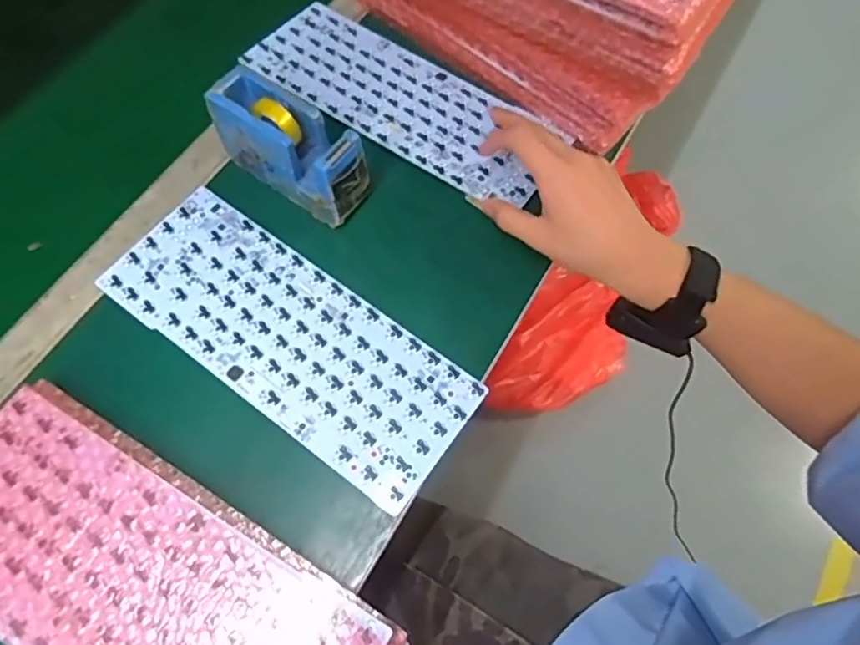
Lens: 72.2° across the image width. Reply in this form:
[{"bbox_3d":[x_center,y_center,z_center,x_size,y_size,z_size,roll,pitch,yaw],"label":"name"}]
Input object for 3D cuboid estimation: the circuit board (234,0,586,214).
[{"bbox_3d":[-0.025,-0.214,0.563,0.299,0.004,0.117,32,64,11],"label":"circuit board"}]

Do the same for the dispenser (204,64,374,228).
[{"bbox_3d":[-0.117,-0.146,0.496,0.132,0.074,0.049,34,67,12],"label":"dispenser"}]

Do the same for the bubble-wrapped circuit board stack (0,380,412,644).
[{"bbox_3d":[-0.180,0.170,0.376,0.317,0.028,0.130,31,70,11],"label":"bubble-wrapped circuit board stack"}]

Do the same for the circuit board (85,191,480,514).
[{"bbox_3d":[-0.113,0.010,0.475,0.305,0.004,0.120,35,70,12],"label":"circuit board"}]

